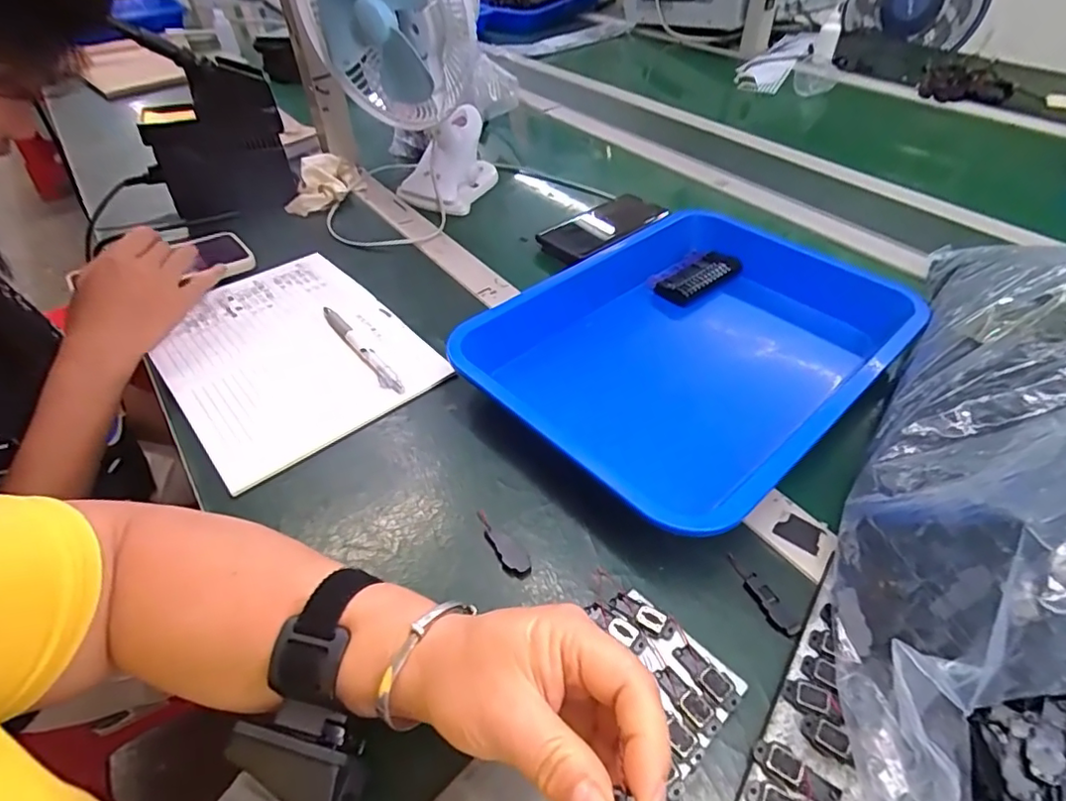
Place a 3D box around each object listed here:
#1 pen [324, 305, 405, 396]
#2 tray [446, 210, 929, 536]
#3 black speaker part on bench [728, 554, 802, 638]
[{"bbox_3d":[-0.159,-0.050,0.516,0.015,0.010,0.148,-29,51,-24],"label":"pen"},{"bbox_3d":[0.141,-0.054,0.485,0.262,0.048,0.345,35,56,31],"label":"tray"},{"bbox_3d":[0.140,0.118,0.345,0.015,0.005,0.058,-20,48,-16],"label":"black speaker part on bench"}]

